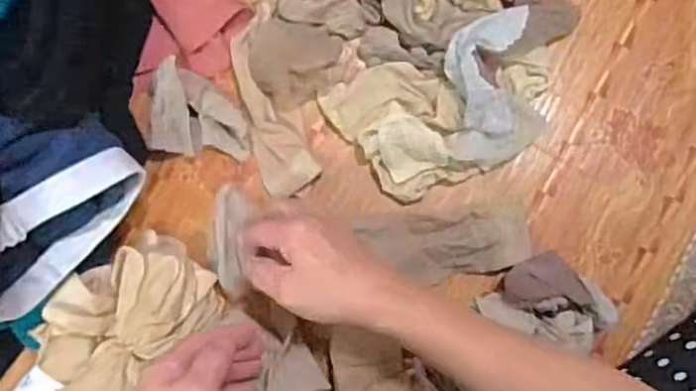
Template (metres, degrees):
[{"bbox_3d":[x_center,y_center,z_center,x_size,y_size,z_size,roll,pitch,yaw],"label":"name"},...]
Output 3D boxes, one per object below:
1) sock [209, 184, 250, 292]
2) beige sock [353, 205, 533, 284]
[{"bbox_3d":[-0.097,0.032,0.560,0.032,0.022,0.088,-2,68,0],"label":"sock"},{"bbox_3d":[0.083,0.042,0.582,0.141,0.013,0.057,-5,85,0],"label":"beige sock"}]

